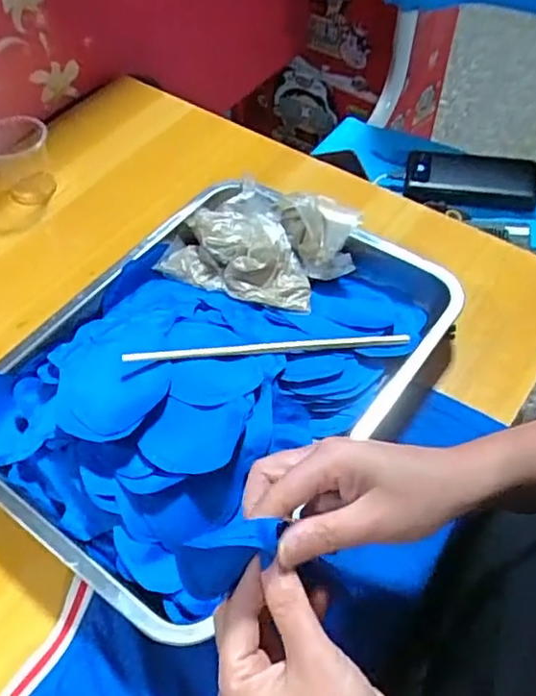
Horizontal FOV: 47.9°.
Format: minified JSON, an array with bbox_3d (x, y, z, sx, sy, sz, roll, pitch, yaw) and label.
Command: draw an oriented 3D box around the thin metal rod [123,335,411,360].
[{"bbox_3d":[0.009,-0.001,0.460,0.228,0.004,0.009,-4,54,-21],"label":"thin metal rod"}]

